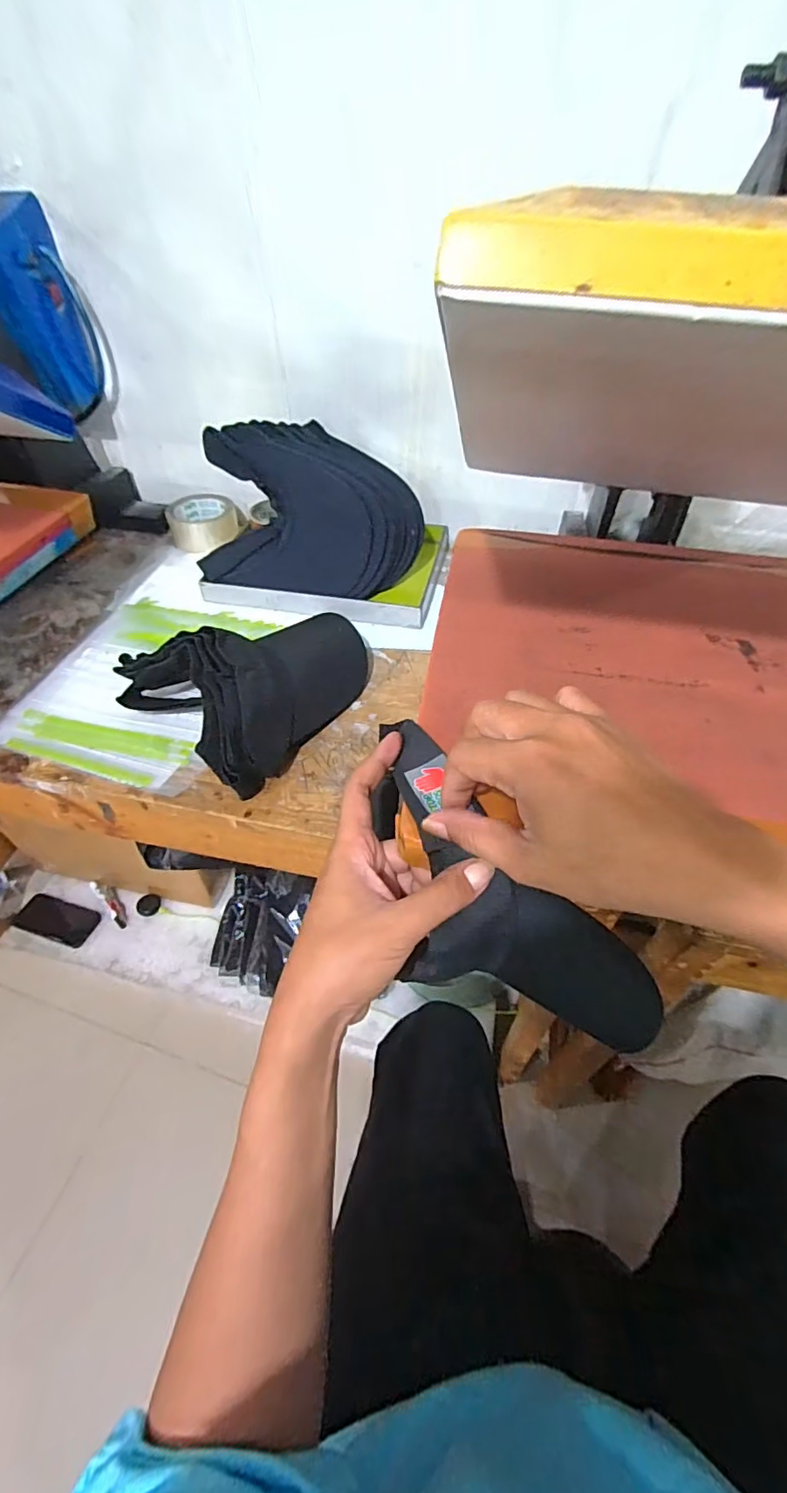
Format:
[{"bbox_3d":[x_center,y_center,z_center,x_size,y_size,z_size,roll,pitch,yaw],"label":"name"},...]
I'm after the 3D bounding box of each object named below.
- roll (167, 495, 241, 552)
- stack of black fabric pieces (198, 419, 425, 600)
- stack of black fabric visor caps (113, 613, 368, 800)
[{"bbox_3d":[-0.293,-0.348,0.858,0.105,0.041,0.107,-16,50,-14],"label":"roll"},{"bbox_3d":[-0.104,-0.293,0.715,0.276,0.180,0.116,7,49,6],"label":"stack of black fabric pieces"},{"bbox_3d":[-0.139,-0.085,0.588,0.202,0.099,0.240,36,58,28],"label":"stack of black fabric visor caps"}]

